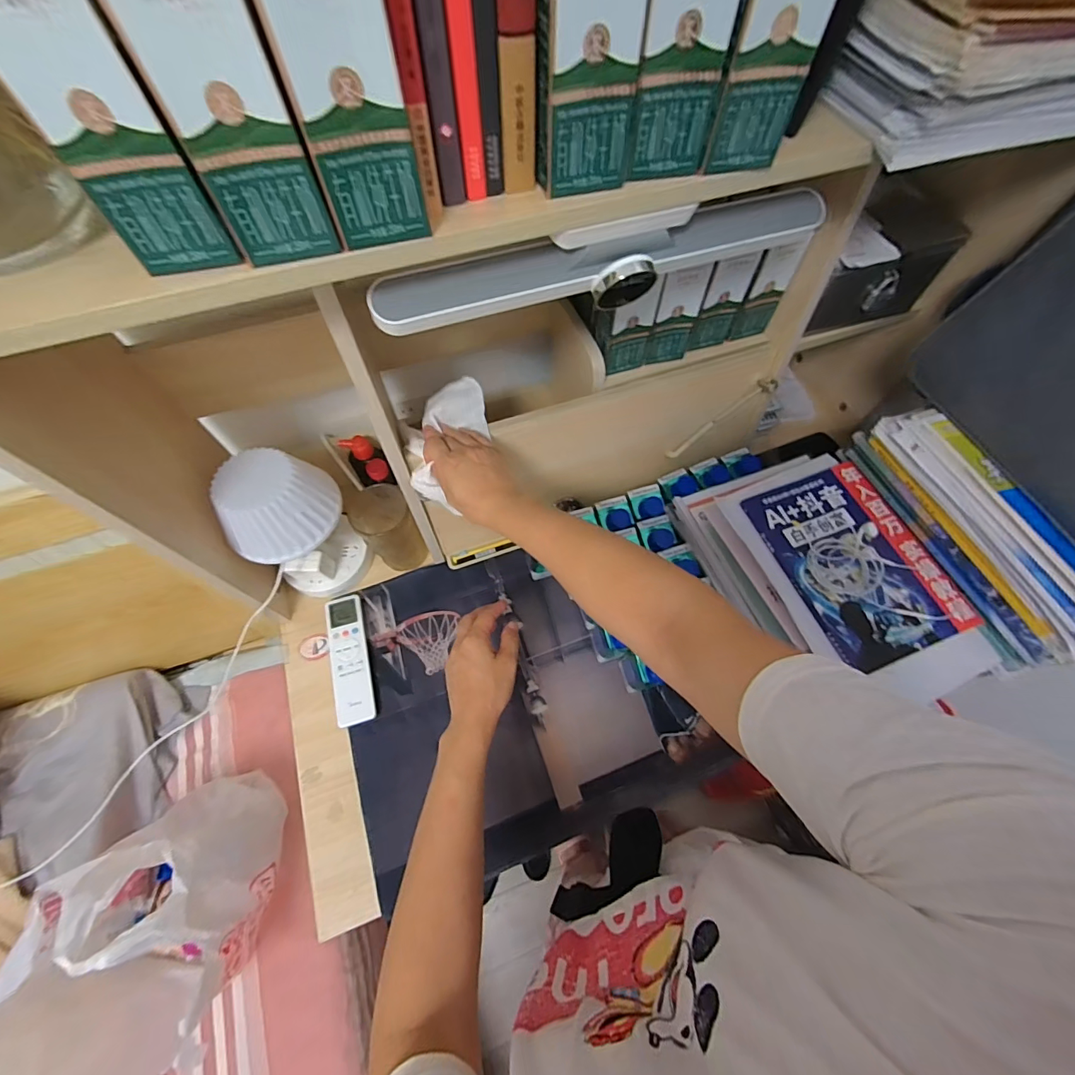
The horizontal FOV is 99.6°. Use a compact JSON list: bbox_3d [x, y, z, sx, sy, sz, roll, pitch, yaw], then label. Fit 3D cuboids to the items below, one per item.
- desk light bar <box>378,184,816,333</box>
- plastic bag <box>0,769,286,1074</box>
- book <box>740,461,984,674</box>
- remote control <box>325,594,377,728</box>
[{"bbox_3d":[0.066,-0.224,0.365,0.395,0.053,0.046,-19,66,-10],"label":"desk light bar"},{"bbox_3d":[-0.517,0.540,0.585,0.229,0.278,0.392,4,64,1],"label":"plastic bag"},{"bbox_3d":[0.379,0.023,0.543,0.171,0.019,0.231,-18,66,-10],"label":"book"},{"bbox_3d":[-0.255,0.163,0.618,0.049,0.022,0.174,-15,66,-8],"label":"remote control"}]

